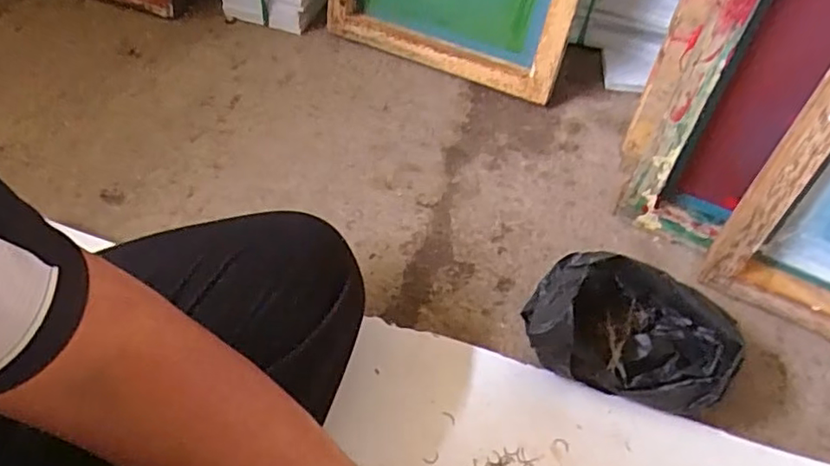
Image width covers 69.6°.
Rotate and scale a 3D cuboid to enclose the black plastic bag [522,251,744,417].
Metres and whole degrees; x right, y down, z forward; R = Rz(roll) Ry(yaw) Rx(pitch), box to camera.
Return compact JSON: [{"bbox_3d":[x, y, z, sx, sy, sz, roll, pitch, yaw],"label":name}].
[{"bbox_3d":[0.214,0.100,0.609,0.199,0.102,0.105,15,53,10],"label":"black plastic bag"}]

